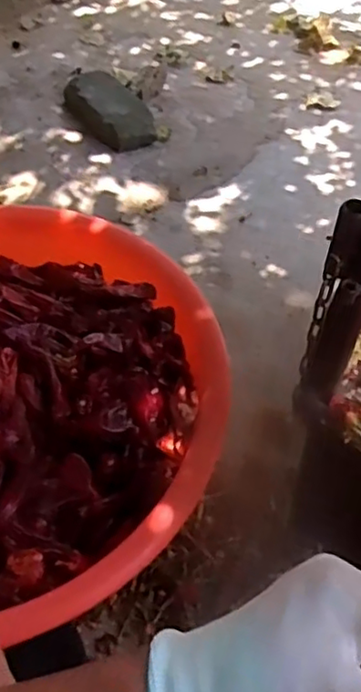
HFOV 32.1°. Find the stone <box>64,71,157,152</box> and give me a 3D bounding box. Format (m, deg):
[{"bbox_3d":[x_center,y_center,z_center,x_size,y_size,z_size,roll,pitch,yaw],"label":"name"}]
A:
[{"bbox_3d":[-0.147,-0.517,1.379,0.144,0.058,0.253,-29,58,-21],"label":"stone"}]

